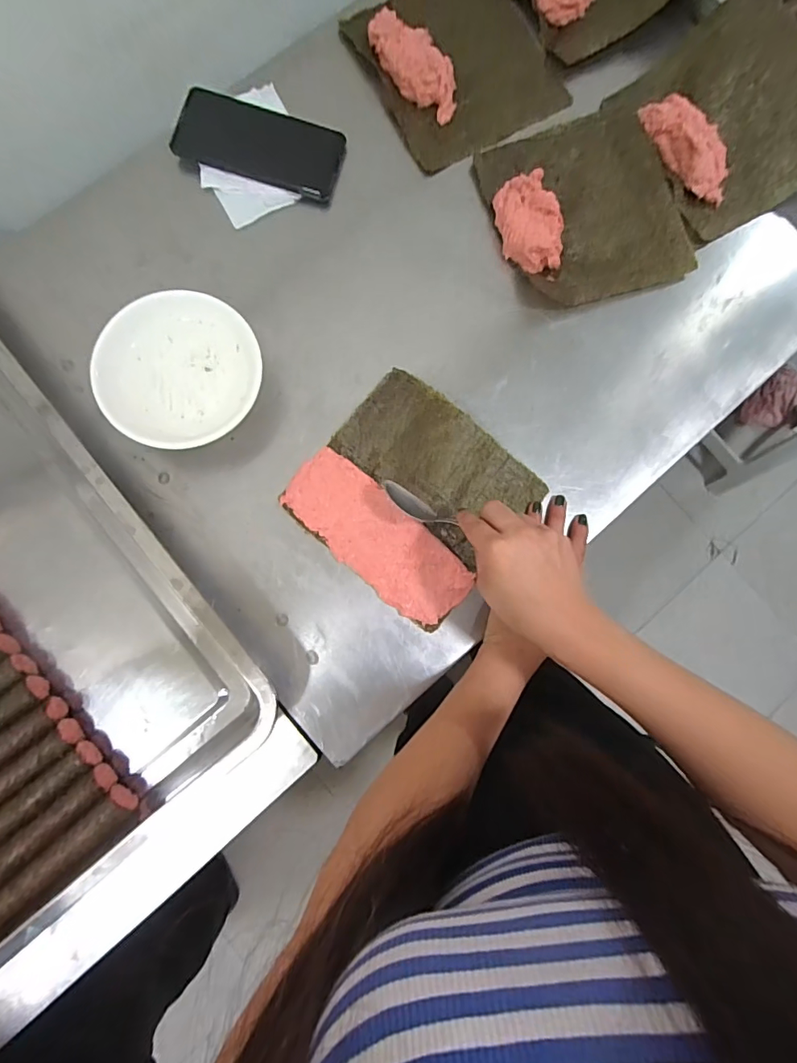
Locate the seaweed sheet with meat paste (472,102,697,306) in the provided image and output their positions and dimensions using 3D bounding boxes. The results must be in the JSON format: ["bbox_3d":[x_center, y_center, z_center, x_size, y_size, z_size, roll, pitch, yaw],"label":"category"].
[{"bbox_3d":[0.193,-0.339,0.494,0.188,0.032,0.195,-18,85,-4],"label":"seaweed sheet with meat paste"}]

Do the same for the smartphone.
[{"bbox_3d":[-0.140,-0.400,0.494,0.159,0.009,0.079,14,86,-8],"label":"smartphone"}]

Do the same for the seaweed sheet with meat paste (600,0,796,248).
[{"bbox_3d":[0.347,-0.436,0.498,0.176,0.039,0.200,-28,86,-5],"label":"seaweed sheet with meat paste"}]

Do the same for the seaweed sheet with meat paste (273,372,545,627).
[{"bbox_3d":[0.016,-0.036,0.463,0.190,0.015,0.183,40,83,3],"label":"seaweed sheet with meat paste"}]

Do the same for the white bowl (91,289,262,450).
[{"bbox_3d":[-0.199,-0.148,0.448,0.140,0.055,0.131,0,84,-3],"label":"white bowl"}]

